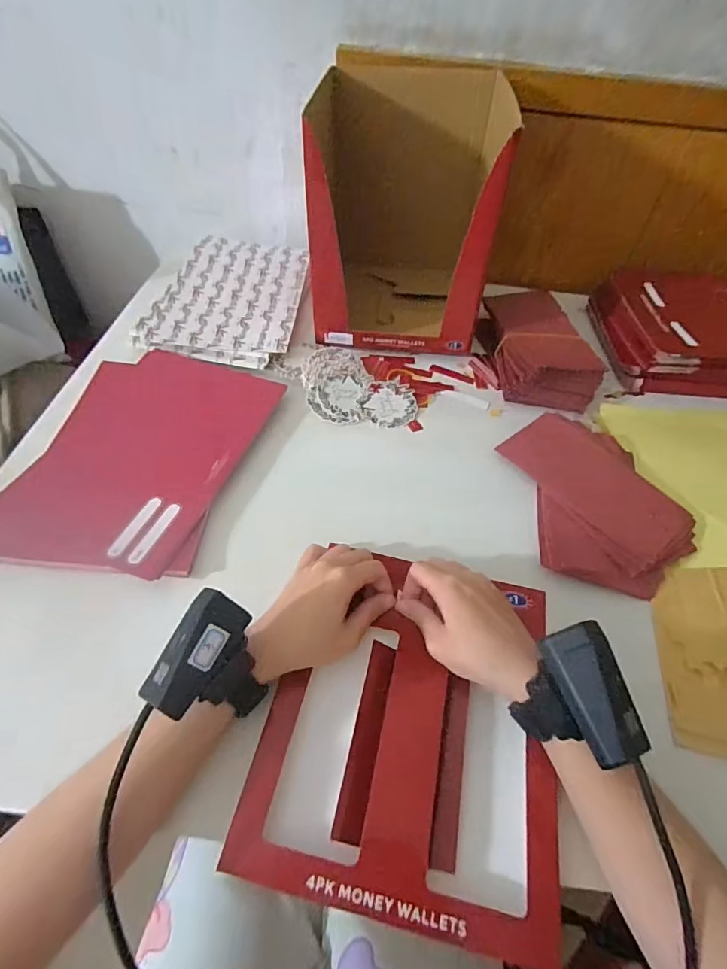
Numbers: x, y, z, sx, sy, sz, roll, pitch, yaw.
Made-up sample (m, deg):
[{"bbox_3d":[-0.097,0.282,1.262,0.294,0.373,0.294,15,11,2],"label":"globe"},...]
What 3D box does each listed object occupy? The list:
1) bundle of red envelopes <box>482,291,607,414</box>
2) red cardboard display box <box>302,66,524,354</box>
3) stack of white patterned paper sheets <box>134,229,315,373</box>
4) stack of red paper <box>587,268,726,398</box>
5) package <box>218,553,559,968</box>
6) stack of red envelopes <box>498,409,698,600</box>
[{"bbox_3d":[0.222,-0.177,0.587,0.105,0.049,0.192,0,50,-6],"label":"bundle of red envelopes"},{"bbox_3d":[0.049,-0.337,0.578,0.201,0.220,0.256,5,49,-1],"label":"red cardboard display box"},{"bbox_3d":[-0.174,-0.263,0.635,0.183,0.013,0.273,8,54,2],"label":"stack of white patterned paper sheets"},{"bbox_3d":[0.459,-0.200,0.617,0.248,0.068,0.192,4,50,-2],"label":"stack of red paper"},{"bbox_3d":[0.035,0.159,0.329,0.189,0.029,0.225,13,54,6],"label":"package"},{"bbox_3d":[0.230,0.006,0.458,0.148,0.022,0.207,-4,54,-6],"label":"stack of red envelopes"}]

